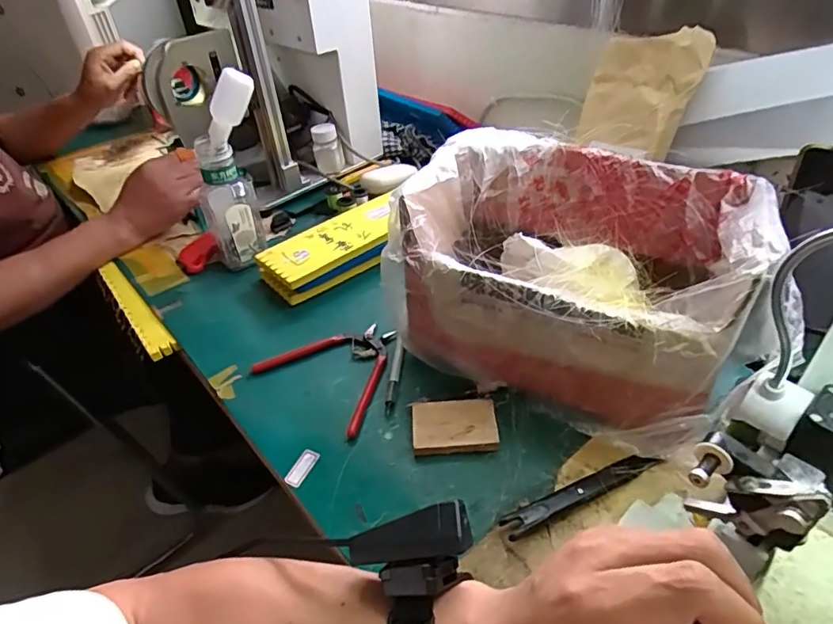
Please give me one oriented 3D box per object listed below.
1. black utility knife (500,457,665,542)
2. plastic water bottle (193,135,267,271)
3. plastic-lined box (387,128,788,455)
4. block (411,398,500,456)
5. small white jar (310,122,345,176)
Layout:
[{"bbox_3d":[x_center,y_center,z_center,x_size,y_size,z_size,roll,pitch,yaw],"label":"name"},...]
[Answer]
[{"bbox_3d":[0.127,0.139,0.406,0.133,0.013,0.019,-20,43,-17],"label":"black utility knife"},{"bbox_3d":[-0.231,-0.134,0.649,0.062,0.151,0.073,-20,43,-17],"label":"plastic water bottle"},{"bbox_3d":[0.140,-0.028,0.482,0.287,0.168,0.204,21,47,27],"label":"plastic-lined box"},{"bbox_3d":[0.033,0.099,0.458,0.071,0.015,0.050,-5,40,0],"label":"block"},{"bbox_3d":[-0.136,-0.249,0.814,0.044,0.073,0.041,-10,41,-6],"label":"small white jar"}]

